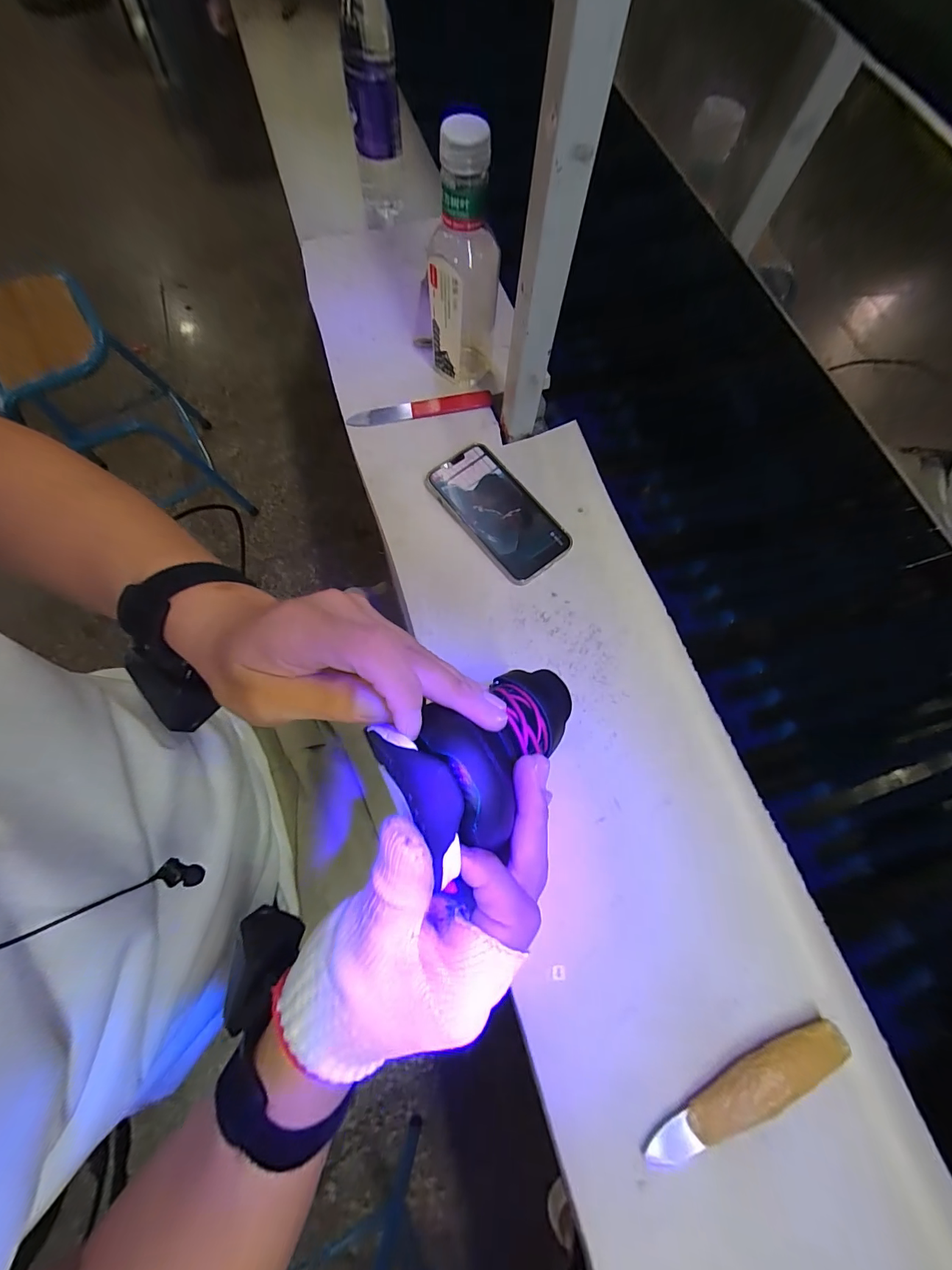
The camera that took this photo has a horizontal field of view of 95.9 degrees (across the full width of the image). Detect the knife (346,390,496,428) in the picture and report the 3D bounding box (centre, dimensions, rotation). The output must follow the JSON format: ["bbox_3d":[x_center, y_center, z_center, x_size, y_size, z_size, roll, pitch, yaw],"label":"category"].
[{"bbox_3d":[-0.065,-0.266,0.504,0.166,0.009,0.024,-11,73,-7],"label":"knife"}]

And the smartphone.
[{"bbox_3d":[0.023,-0.132,0.461,0.082,0.014,0.163,-37,77,-14],"label":"smartphone"}]

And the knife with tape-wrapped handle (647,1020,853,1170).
[{"bbox_3d":[0.197,0.331,0.312,0.167,0.023,0.025,-23,74,-10],"label":"knife with tape-wrapped handle"}]

